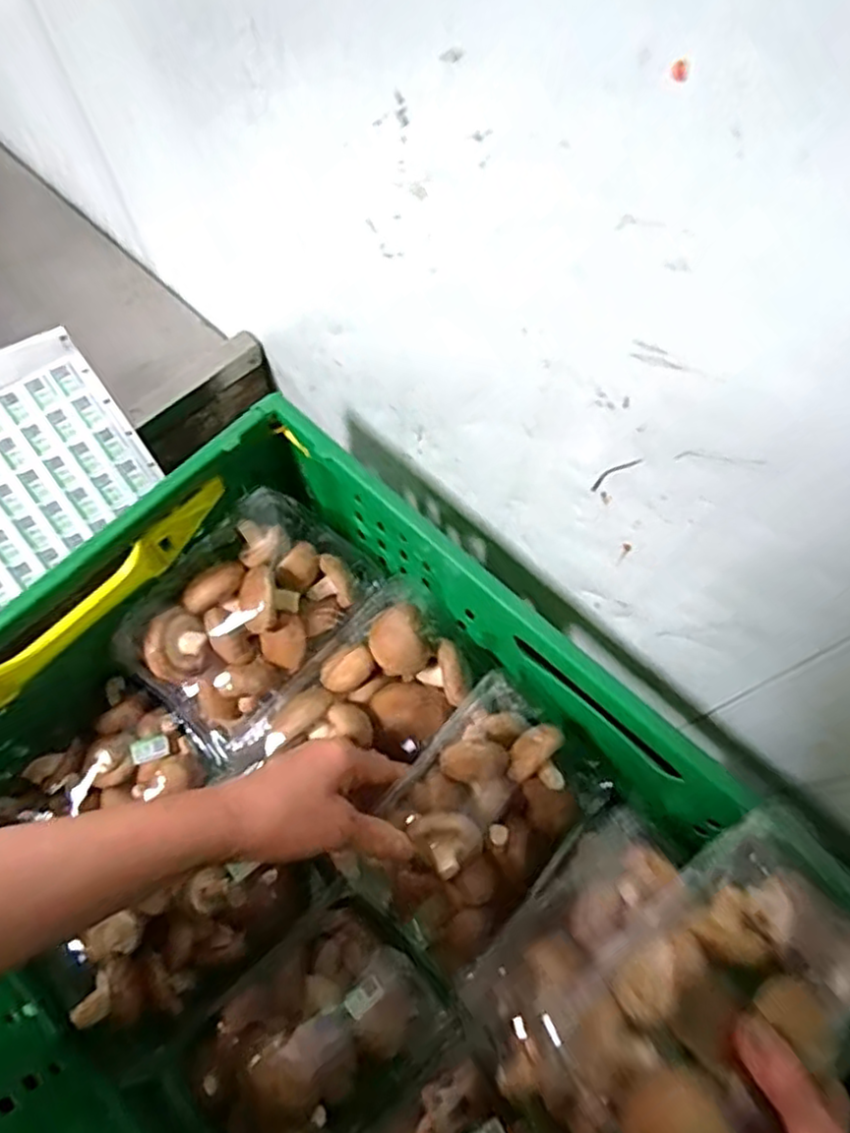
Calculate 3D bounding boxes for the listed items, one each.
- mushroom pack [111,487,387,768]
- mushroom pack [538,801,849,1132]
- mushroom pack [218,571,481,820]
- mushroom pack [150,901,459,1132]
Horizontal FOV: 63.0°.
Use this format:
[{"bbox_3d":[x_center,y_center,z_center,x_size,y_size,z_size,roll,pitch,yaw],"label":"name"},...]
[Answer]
[{"bbox_3d":[-0.127,0.033,0.528,0.128,0.071,0.176,35,68,12],"label":"mushroom pack"},{"bbox_3d":[0.155,0.221,0.353,0.164,0.071,0.122,-38,73,-19],"label":"mushroom pack"},{"bbox_3d":[-0.042,0.098,0.473,0.098,0.057,0.167,37,68,13],"label":"mushroom pack"},{"bbox_3d":[-0.082,0.329,0.474,0.182,0.070,0.125,-36,72,-18],"label":"mushroom pack"}]

